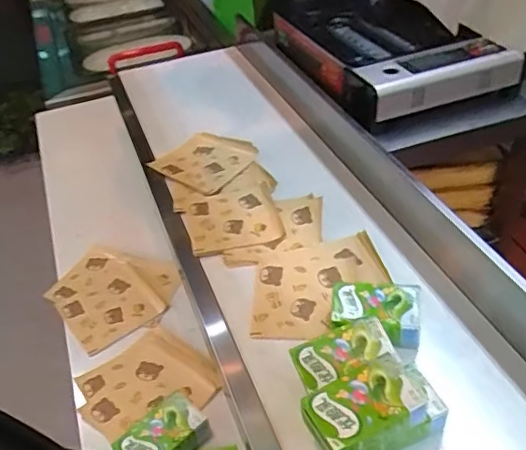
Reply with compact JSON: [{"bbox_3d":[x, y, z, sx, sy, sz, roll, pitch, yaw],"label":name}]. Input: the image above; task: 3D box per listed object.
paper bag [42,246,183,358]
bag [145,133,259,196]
[{"bbox_3d":[-0.250,0.109,0.974,0.196,0.015,0.207,-31,46,-27],"label":"paper bag"},{"bbox_3d":[-0.108,-0.120,1.048,0.156,0.020,0.153,19,46,27],"label":"bag"}]

